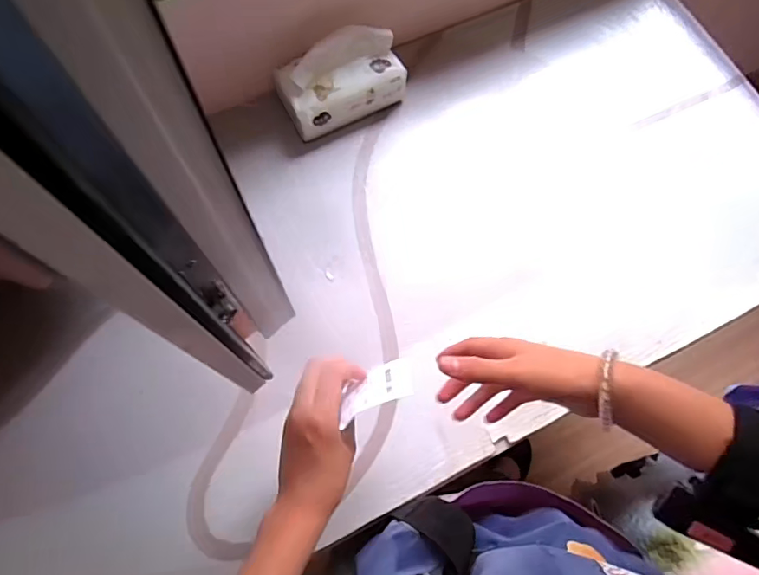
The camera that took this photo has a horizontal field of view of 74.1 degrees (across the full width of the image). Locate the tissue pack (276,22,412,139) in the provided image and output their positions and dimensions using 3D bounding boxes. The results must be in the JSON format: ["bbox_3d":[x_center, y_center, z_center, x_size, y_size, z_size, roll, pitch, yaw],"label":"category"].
[{"bbox_3d":[-0.049,-0.275,0.662,0.159,0.088,0.087,-25,73,-10],"label":"tissue pack"}]

